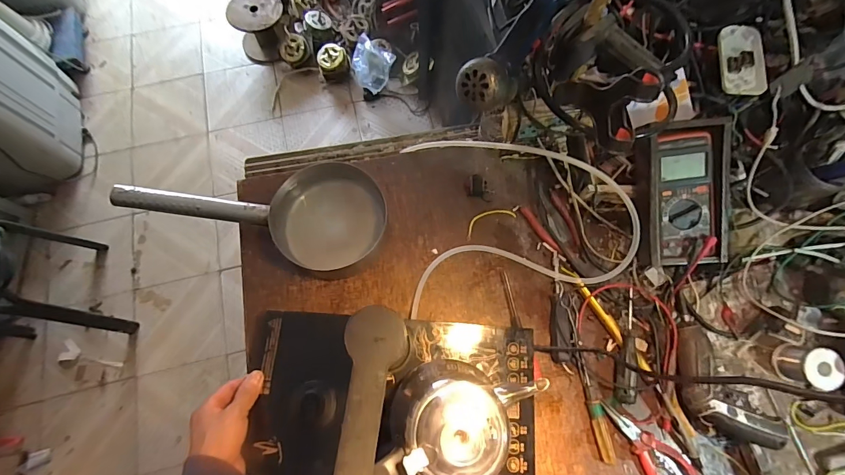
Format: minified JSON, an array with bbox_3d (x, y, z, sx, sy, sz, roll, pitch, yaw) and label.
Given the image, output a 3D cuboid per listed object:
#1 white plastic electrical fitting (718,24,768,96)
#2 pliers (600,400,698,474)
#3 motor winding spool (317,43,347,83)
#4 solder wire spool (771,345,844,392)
[{"bbox_3d":[0.495,-0.274,0.614,0.058,0.018,0.124,1,75,14],"label":"white plastic electrical fitting"},{"bbox_3d":[0.306,0.293,0.546,0.148,0.018,0.060,41,76,12],"label":"pliers"},{"bbox_3d":[-0.379,-0.736,1.655,0.130,0.121,0.131,-9,72,-3],"label":"motor winding spool"},{"bbox_3d":[0.526,0.177,0.538,0.051,0.057,0.058,-2,72,-1],"label":"solder wire spool"}]

